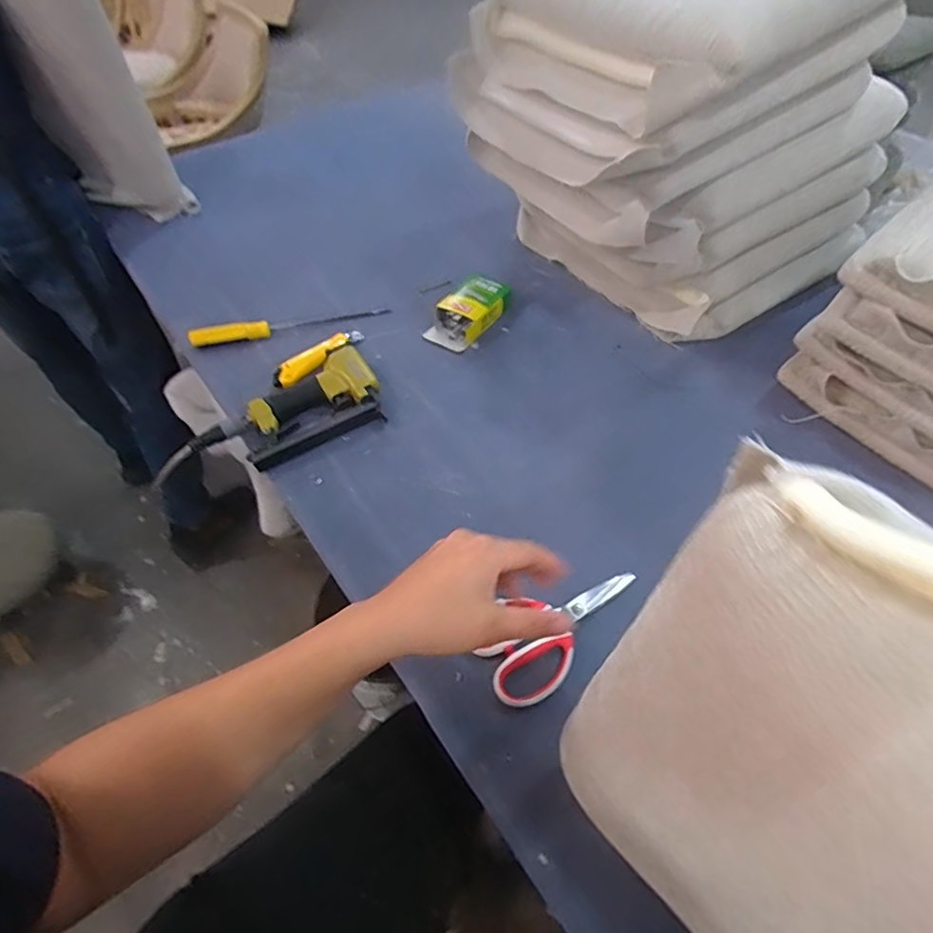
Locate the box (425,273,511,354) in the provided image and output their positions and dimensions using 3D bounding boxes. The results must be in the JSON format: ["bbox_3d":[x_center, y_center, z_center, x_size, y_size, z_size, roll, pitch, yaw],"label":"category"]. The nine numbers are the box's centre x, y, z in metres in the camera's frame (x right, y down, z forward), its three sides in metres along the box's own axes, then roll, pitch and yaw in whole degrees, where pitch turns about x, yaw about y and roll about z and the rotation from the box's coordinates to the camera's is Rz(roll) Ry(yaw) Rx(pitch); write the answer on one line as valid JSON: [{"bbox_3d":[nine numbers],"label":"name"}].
[{"bbox_3d":[0.001,-0.250,0.892,0.089,0.038,0.159,24,56,19],"label":"box"}]

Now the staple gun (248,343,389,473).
[{"bbox_3d":[-0.215,-0.085,0.772,0.189,0.041,0.142,-21,55,-15],"label":"staple gun"}]

